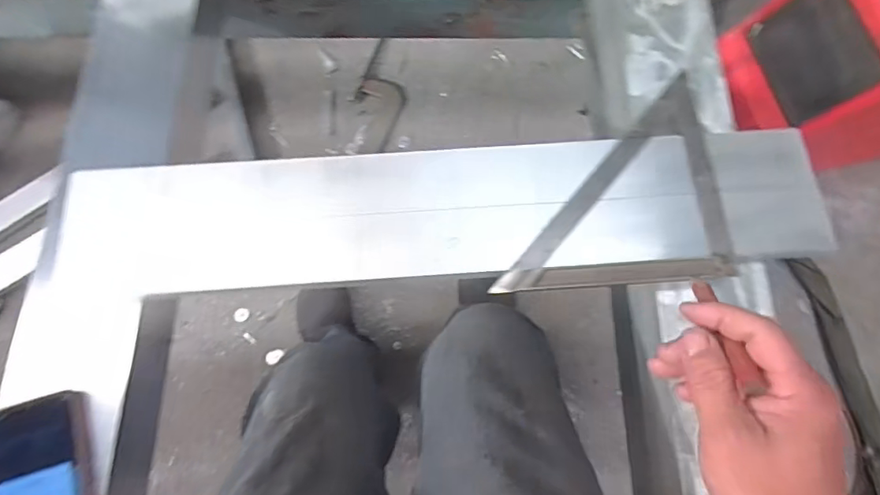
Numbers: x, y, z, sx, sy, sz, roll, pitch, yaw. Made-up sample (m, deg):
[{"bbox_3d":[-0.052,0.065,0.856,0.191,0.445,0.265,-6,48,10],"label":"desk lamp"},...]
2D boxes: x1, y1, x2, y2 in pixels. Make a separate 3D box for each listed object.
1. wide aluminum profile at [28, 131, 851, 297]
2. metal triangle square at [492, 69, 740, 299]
[{"bbox_3d":[0.002,-0.031,0.476,0.656,0.042,0.120,-3,70,-1],"label":"wide aluminum profile"},{"bbox_3d":[0.190,-0.023,0.463,0.138,0.013,0.270,39,74,13],"label":"metal triangle square"}]

